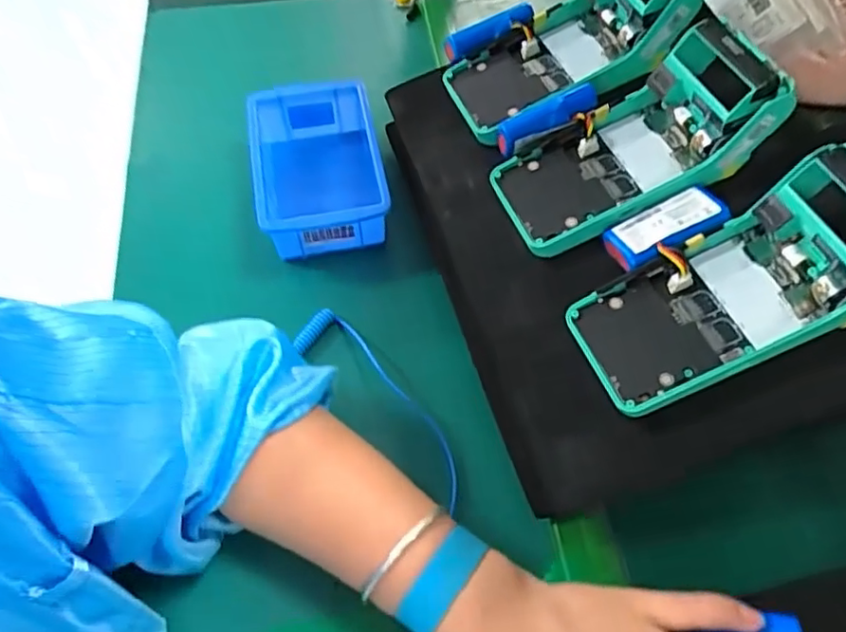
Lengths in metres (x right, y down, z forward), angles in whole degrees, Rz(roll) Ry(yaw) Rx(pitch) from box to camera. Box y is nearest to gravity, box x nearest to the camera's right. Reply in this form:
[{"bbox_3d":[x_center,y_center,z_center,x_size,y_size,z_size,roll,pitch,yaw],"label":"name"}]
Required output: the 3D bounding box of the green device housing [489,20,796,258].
[{"bbox_3d":[0.132,-0.104,0.383,0.169,0.057,0.079,-29,62,15],"label":"green device housing"}]

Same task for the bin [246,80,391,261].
[{"bbox_3d":[-0.081,-0.111,0.487,0.095,0.076,0.136,-10,61,-5],"label":"bin"}]

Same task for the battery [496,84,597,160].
[{"bbox_3d":[0.083,-0.132,0.404,0.070,0.023,0.021,-24,61,13],"label":"battery"}]

